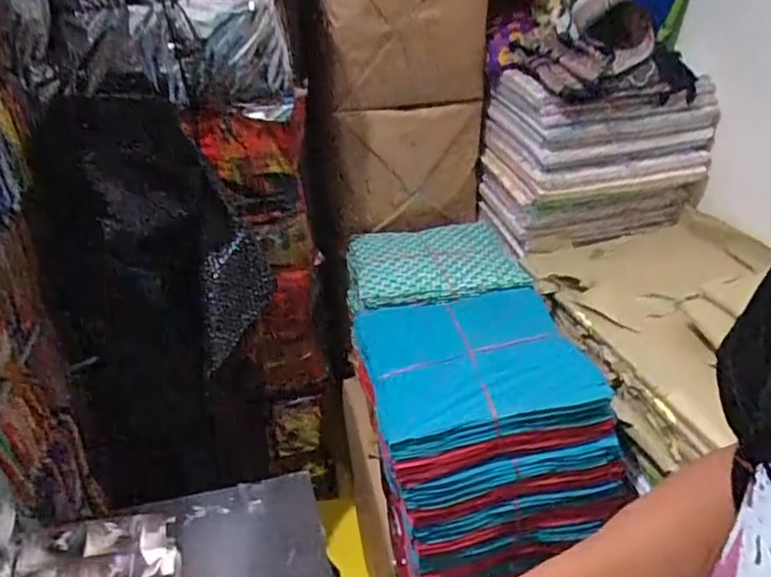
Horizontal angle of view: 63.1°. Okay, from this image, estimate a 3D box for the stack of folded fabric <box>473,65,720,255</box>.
[{"bbox_3d":[0.486,-0.328,1.494,0.427,0.326,0.294,-6,30,-8],"label":"stack of folded fabric"}]

